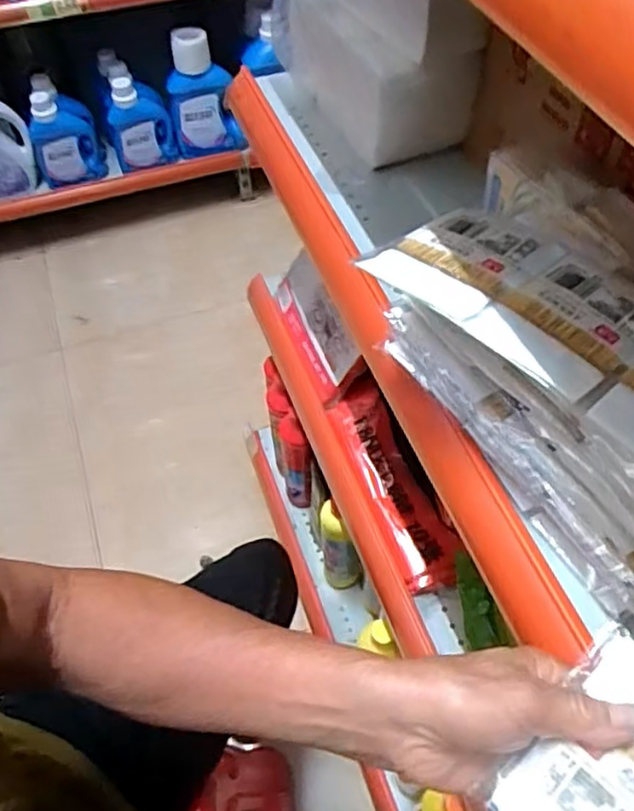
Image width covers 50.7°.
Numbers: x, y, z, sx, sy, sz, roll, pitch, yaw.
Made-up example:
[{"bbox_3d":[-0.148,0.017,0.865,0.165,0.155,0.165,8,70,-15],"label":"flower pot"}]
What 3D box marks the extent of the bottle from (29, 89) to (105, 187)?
[{"bbox_3d":[-0.574,-0.605,1.522,0.145,0.197,0.096,-15,55,-8],"label":"bottle"}]

